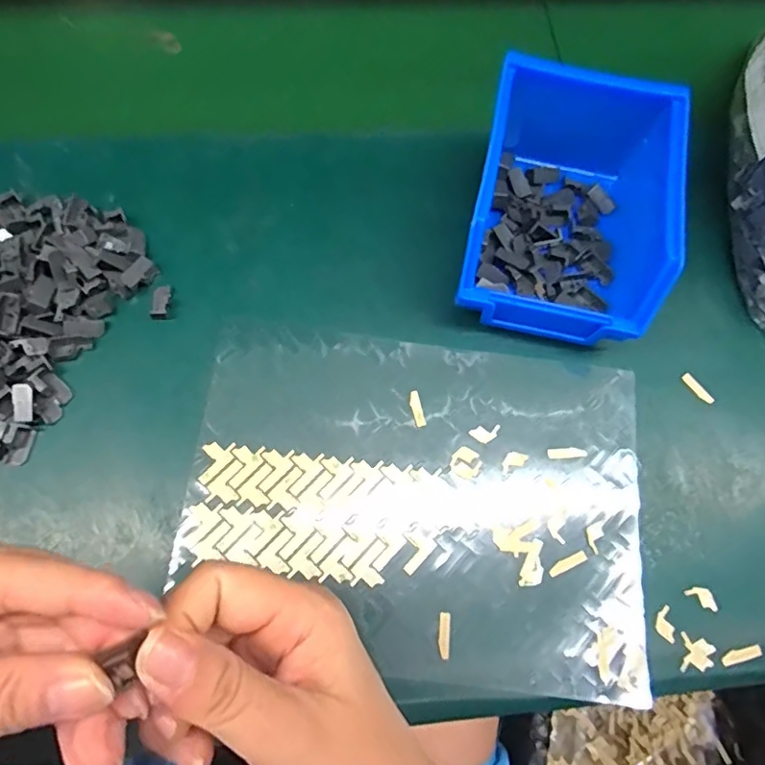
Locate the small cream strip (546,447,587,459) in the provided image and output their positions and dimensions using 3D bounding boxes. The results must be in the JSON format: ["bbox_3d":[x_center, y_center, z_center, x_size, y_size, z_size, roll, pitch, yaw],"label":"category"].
[{"bbox_3d":[0.106,0.040,0.319,0.023,0.004,0.006,-6,73,-3],"label":"small cream strip"}]

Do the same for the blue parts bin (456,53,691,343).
[{"bbox_3d":[0.106,-0.100,0.327,0.103,0.073,0.140,11,70,1],"label":"blue parts bin"}]

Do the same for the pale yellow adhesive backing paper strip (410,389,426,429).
[{"bbox_3d":[0.020,0.015,0.323,0.006,0.004,0.022,-12,74,-5],"label":"pale yellow adhesive backing paper strip"}]

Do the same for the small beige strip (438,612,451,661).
[{"bbox_3d":[0.032,0.130,0.285,0.005,0.004,0.022,6,73,1],"label":"small beige strip"}]

